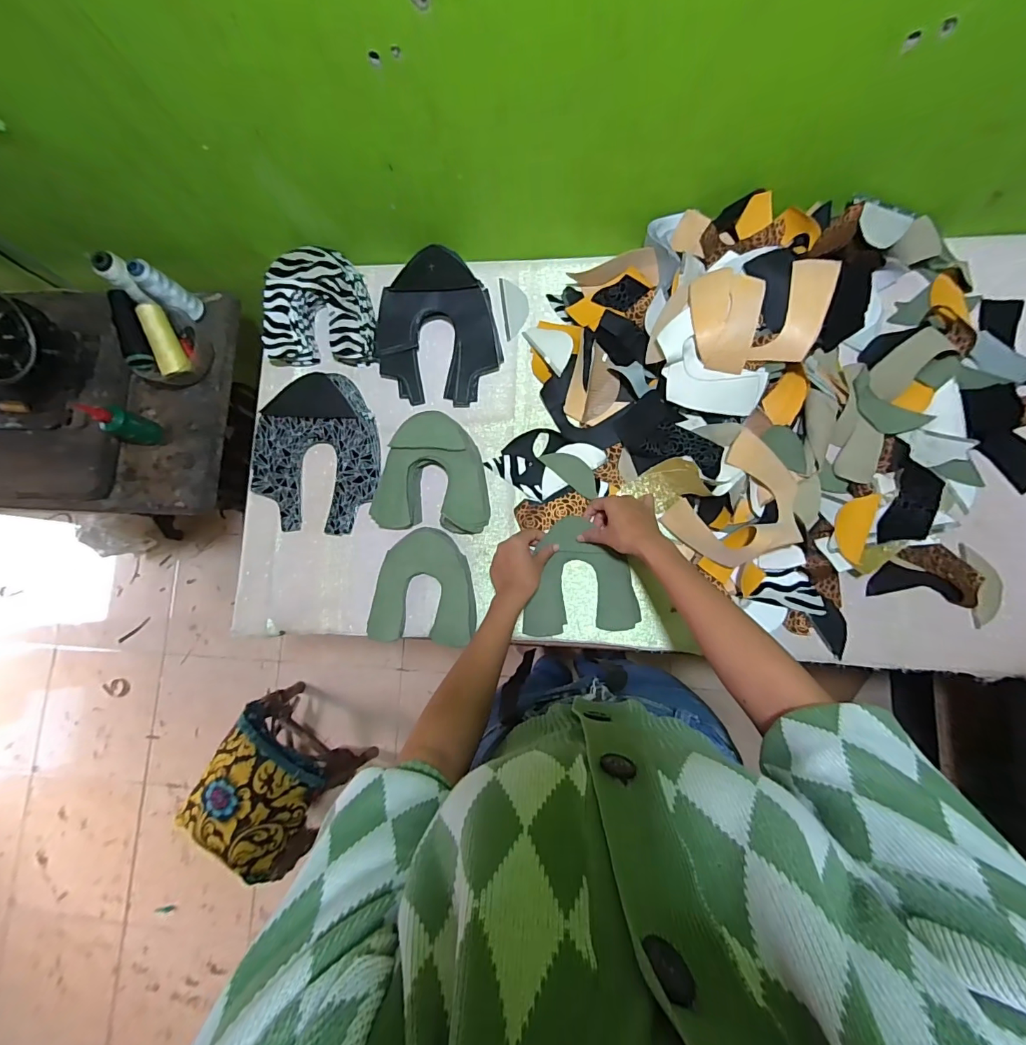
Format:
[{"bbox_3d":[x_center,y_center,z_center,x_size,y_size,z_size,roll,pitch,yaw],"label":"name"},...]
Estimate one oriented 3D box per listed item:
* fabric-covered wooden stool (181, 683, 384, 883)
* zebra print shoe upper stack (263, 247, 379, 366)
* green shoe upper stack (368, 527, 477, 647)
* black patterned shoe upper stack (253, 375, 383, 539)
[{"bbox_3d":[-0.614,0.651,1.216,0.302,0.380,0.262,23,85,8],"label":"fabric-covered wooden stool"},{"bbox_3d":[-0.306,-0.339,0.712,0.168,0.071,0.161,-1,83,7],"label":"zebra print shoe upper stack"},{"bbox_3d":[-0.131,0.093,0.662,0.156,0.025,0.164,3,84,7],"label":"green shoe upper stack"},{"bbox_3d":[-0.307,-0.109,0.691,0.193,0.051,0.246,-2,83,7],"label":"black patterned shoe upper stack"}]

